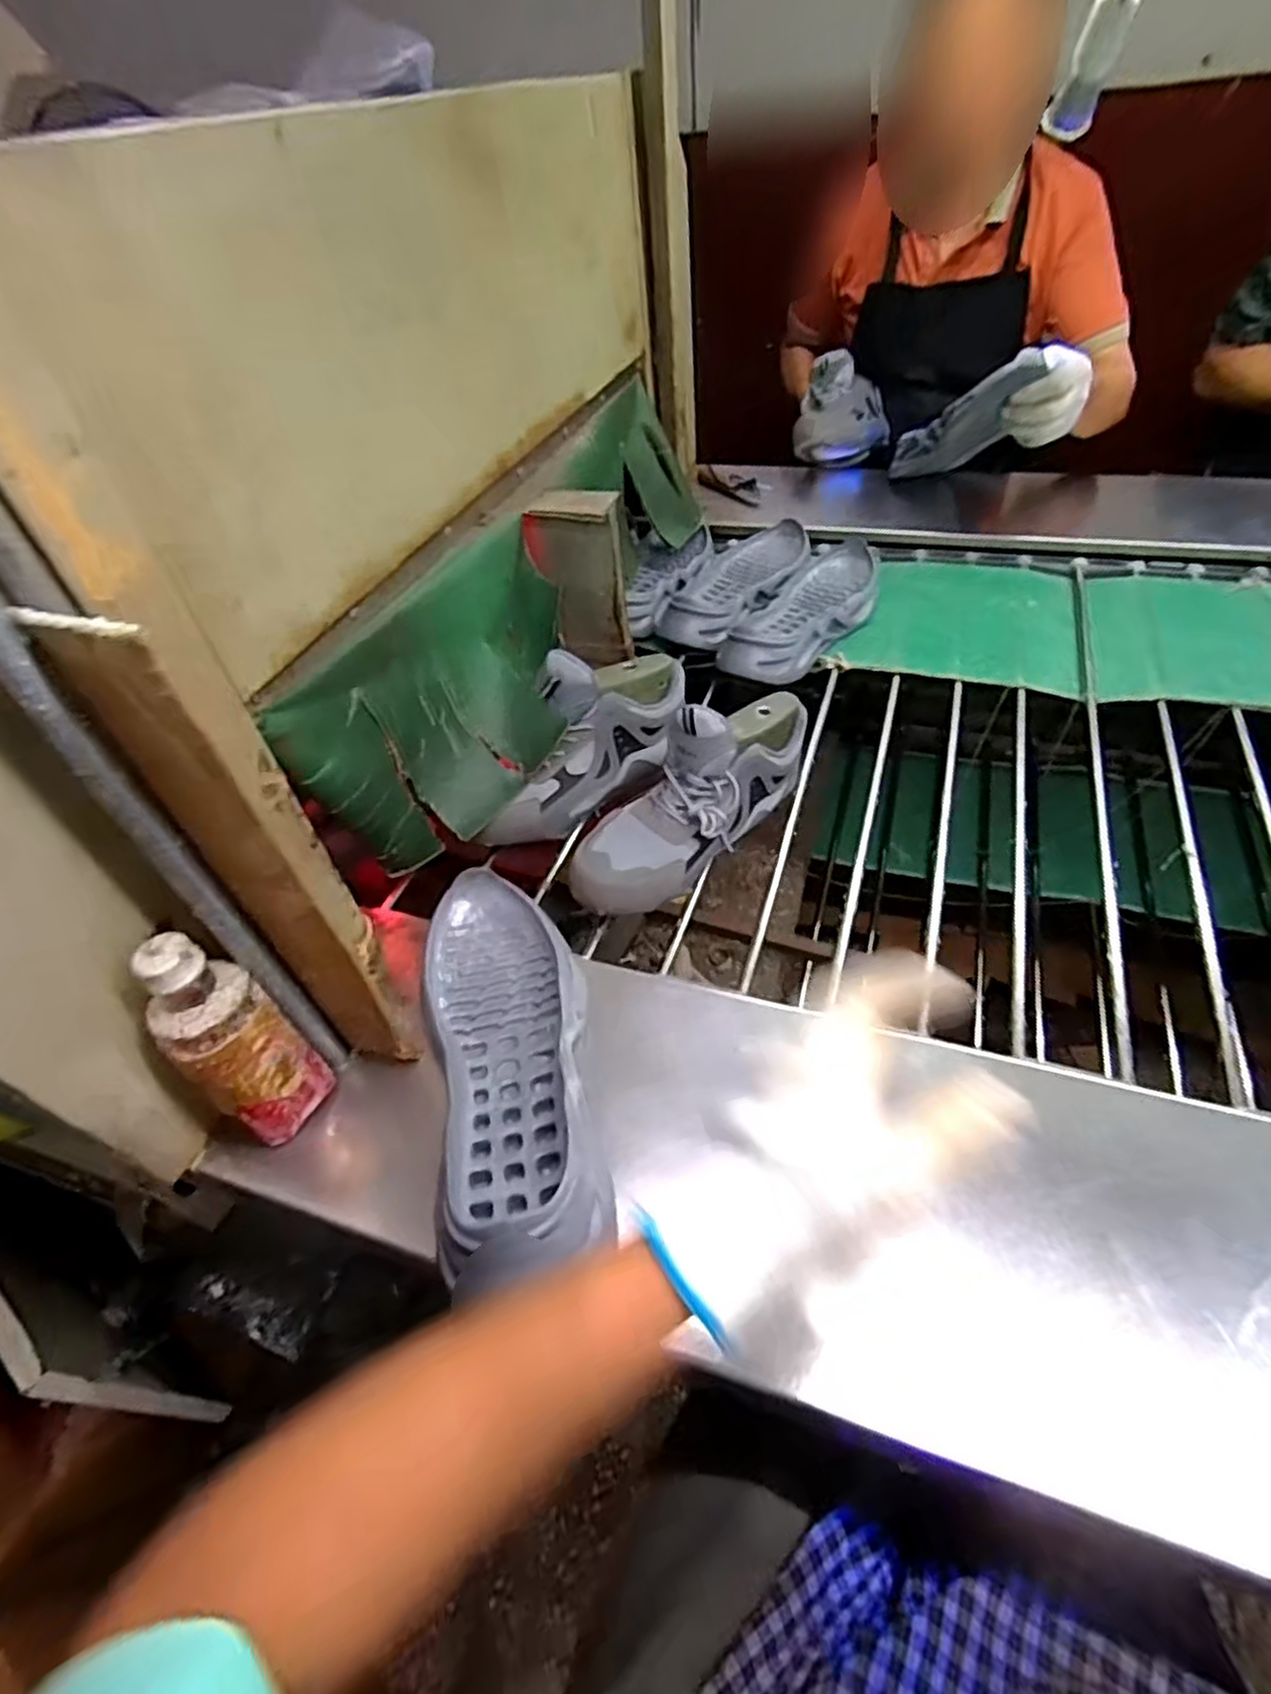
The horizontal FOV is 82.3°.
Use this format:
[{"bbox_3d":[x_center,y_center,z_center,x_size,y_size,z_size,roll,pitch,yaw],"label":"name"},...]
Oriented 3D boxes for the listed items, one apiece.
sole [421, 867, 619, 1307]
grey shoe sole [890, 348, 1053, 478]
[{"bbox_3d":[-0.090,0.136,0.520,0.112,0.051,0.306,-16,49,-8],"label":"sole"},{"bbox_3d":[0.461,-0.596,1.025,0.083,0.068,0.279,-16,7,-8],"label":"grey shoe sole"}]

